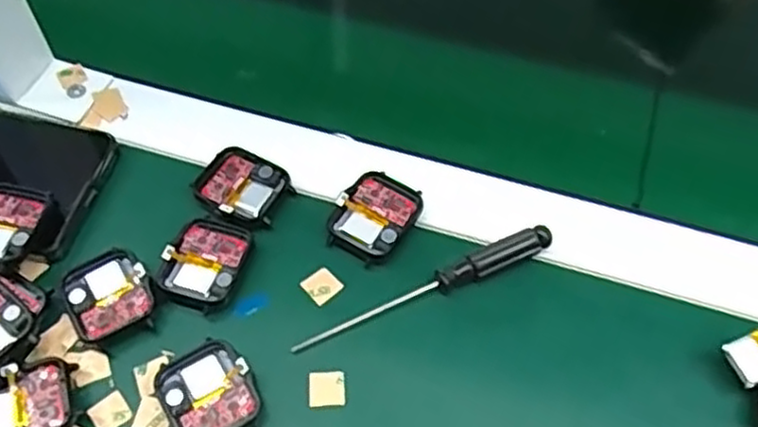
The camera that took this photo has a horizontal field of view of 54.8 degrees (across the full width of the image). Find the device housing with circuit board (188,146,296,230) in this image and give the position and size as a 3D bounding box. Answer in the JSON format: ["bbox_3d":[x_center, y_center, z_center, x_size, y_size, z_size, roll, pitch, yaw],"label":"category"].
[{"bbox_3d":[-0.069,-0.013,0.373,0.045,0.006,0.039,30,61,19],"label":"device housing with circuit board"}]

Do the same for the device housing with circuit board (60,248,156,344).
[{"bbox_3d":[-0.126,0.038,0.341,0.037,0.010,0.040,-26,59,-16],"label":"device housing with circuit board"}]

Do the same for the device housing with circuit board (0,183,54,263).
[{"bbox_3d":[-0.179,0.006,0.354,0.034,0.019,0.042,13,57,9],"label":"device housing with circuit board"}]

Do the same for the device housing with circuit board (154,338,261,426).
[{"bbox_3d":[-0.074,0.078,0.316,0.037,0.010,0.044,-29,60,-18],"label":"device housing with circuit board"}]

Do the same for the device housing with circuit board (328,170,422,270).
[{"bbox_3d":[-0.003,0.002,0.365,0.036,0.010,0.045,30,61,19],"label":"device housing with circuit board"}]

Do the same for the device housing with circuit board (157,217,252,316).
[{"bbox_3d":[-0.083,0.023,0.350,0.036,0.007,0.044,18,58,12],"label":"device housing with circuit board"}]

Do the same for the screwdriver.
[{"bbox_3d":[0.022,0.034,0.342,0.131,0.013,0.012,-20,58,-13],"label":"screwdriver"}]

